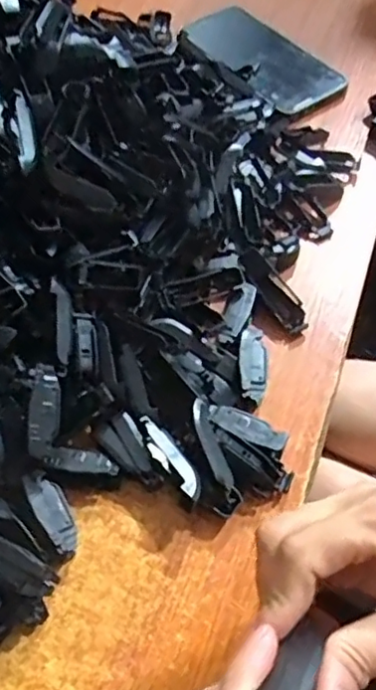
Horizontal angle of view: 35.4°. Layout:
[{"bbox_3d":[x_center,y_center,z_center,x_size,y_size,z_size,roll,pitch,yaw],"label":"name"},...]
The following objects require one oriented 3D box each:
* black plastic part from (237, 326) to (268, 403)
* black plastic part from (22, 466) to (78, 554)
[{"bbox_3d":[0.039,0.011,0.361,0.017,0.015,0.057,3,57,3],"label":"black plastic part"},{"bbox_3d":[-0.070,0.086,0.307,0.016,0.004,0.046,-20,60,-32],"label":"black plastic part"}]

